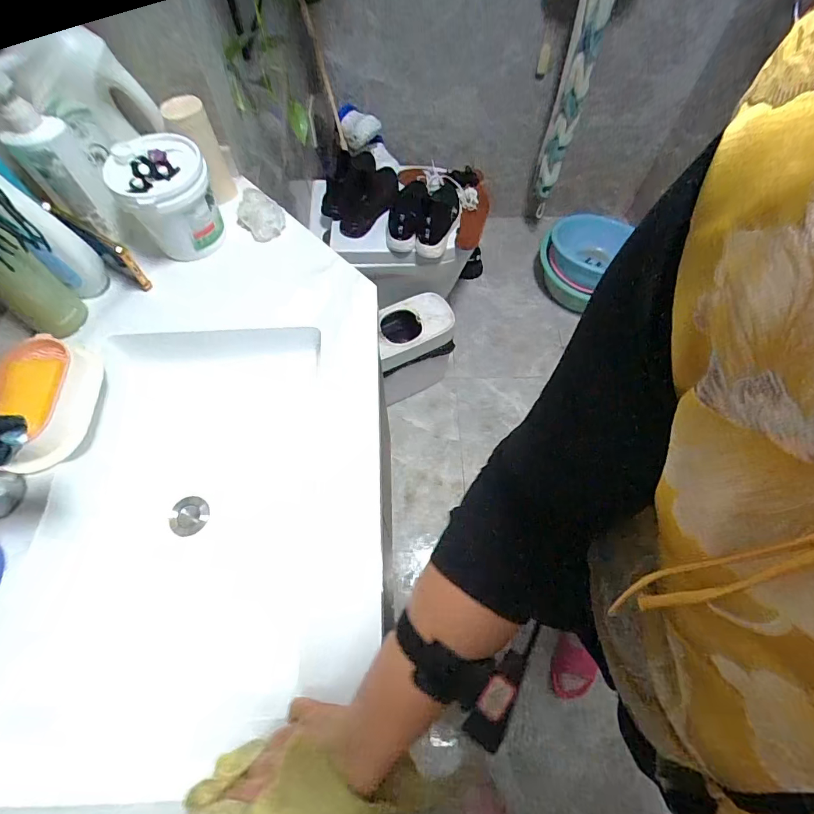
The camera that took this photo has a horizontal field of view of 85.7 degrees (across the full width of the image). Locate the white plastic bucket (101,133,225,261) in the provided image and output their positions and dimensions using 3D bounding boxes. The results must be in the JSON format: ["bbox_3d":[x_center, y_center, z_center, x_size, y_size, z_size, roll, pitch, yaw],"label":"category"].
[{"bbox_3d":[-0.339,-0.300,0.637,0.126,0.123,0.118,0,64,0],"label":"white plastic bucket"}]

